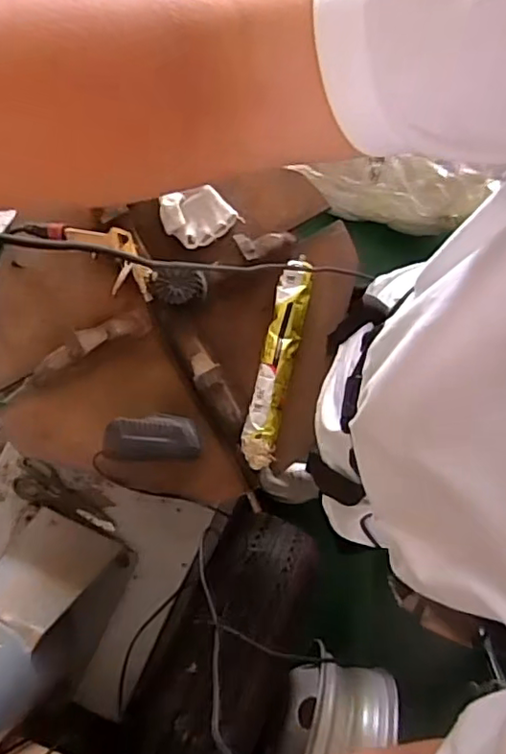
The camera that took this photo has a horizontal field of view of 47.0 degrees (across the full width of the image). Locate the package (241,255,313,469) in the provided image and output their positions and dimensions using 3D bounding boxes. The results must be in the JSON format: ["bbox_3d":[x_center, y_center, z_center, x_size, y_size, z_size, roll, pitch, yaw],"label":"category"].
[{"bbox_3d":[0.037,-0.026,0.869,0.051,0.030,0.315,12,80,1],"label":"package"}]

